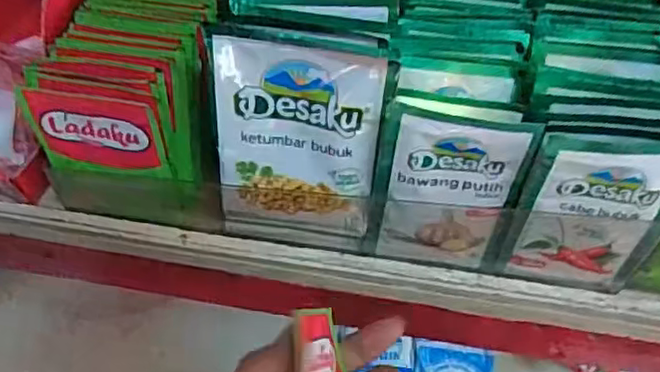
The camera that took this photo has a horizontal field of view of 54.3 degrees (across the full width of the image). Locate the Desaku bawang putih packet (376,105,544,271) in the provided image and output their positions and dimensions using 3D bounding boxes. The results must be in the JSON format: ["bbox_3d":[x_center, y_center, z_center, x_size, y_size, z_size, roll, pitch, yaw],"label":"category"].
[{"bbox_3d":[0.056,0.004,0.305,0.059,0.099,0.011,6,46,2],"label":"Desaku bawang putih packet"}]

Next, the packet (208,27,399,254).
[{"bbox_3d":[-0.014,-0.014,0.304,0.080,0.113,0.007,8,37,5],"label":"packet"}]

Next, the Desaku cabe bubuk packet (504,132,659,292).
[{"bbox_3d":[0.120,0.015,0.295,0.064,0.101,0.013,7,53,4],"label":"Desaku cabe bubuk packet"}]

